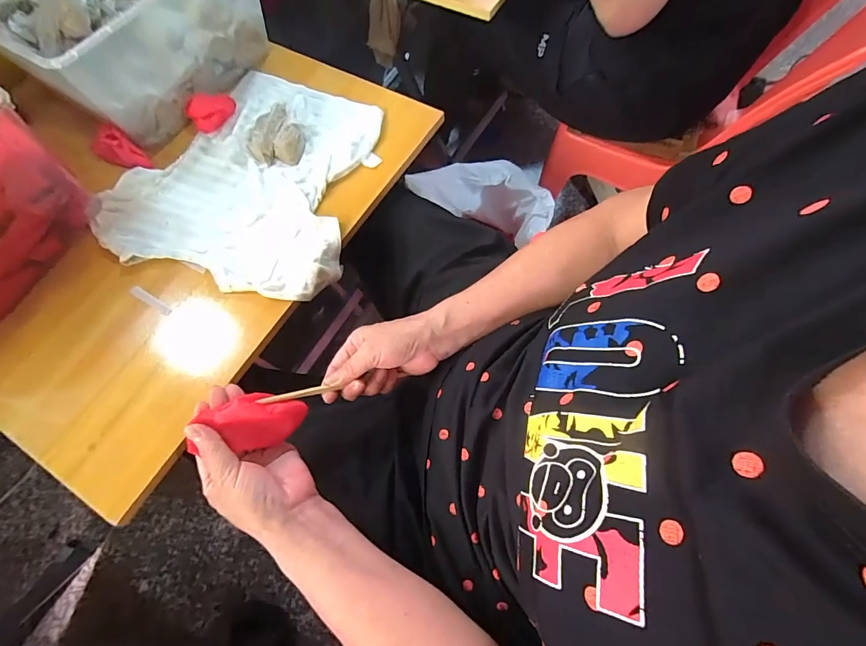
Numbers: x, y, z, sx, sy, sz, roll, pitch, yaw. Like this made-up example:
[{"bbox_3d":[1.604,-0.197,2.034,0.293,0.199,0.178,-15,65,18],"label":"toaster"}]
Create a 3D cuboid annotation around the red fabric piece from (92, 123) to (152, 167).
[{"bbox_3d":[-0.397,-0.219,0.494,0.061,0.038,0.036,29,71,12],"label":"red fabric piece"}]

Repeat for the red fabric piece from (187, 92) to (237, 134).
[{"bbox_3d":[-0.293,-0.285,0.516,0.021,0.039,0.059,37,73,15],"label":"red fabric piece"}]

